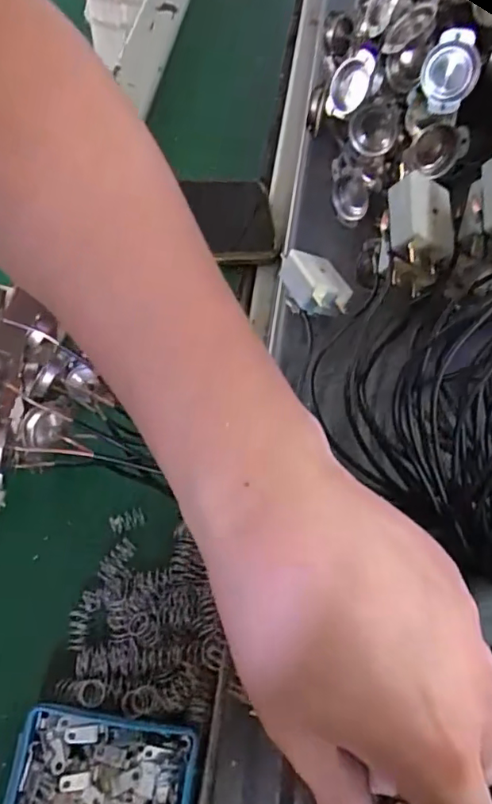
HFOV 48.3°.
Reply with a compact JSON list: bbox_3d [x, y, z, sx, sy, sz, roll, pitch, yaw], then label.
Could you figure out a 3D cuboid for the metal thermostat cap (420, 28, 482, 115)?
[{"bbox_3d":[0.113,-0.183,0.304,0.029,0.034,0.026,18,60,10],"label":"metal thermostat cap"}]

